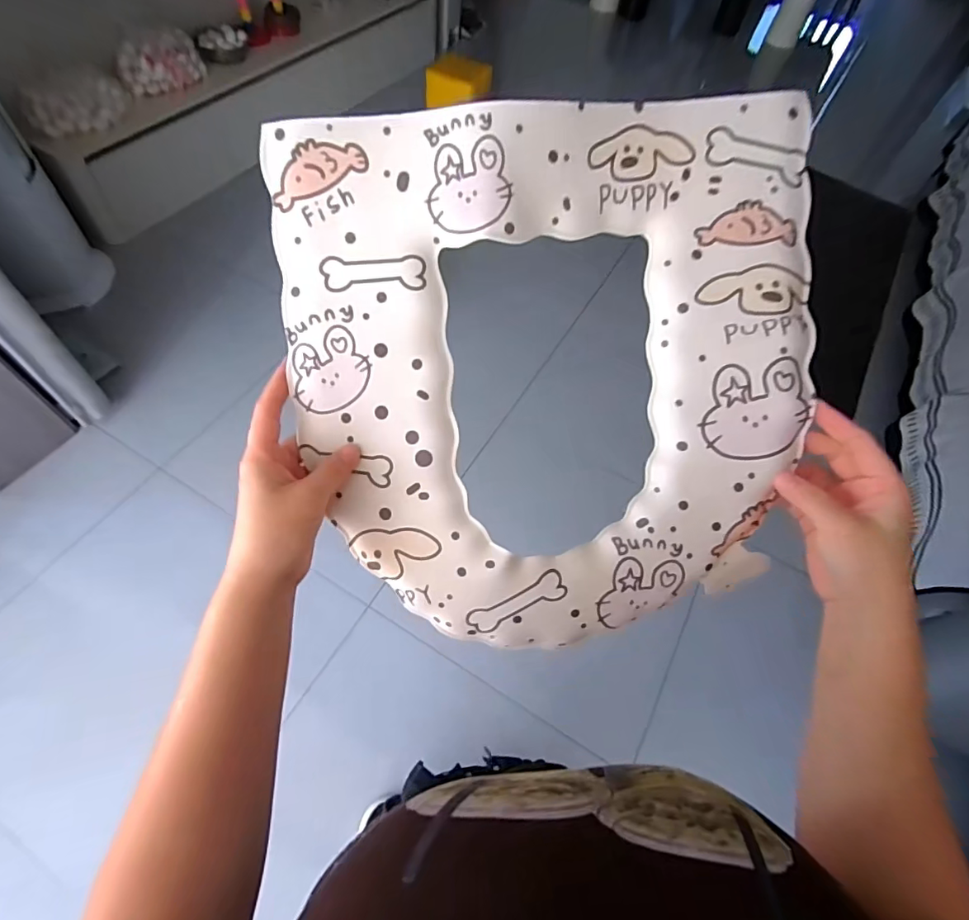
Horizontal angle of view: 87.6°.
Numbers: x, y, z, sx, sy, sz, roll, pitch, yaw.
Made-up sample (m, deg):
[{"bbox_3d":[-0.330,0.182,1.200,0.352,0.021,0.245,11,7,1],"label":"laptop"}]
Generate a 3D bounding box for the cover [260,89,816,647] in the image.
[{"bbox_3d":[0.053,-0.050,0.381,0.379,0.032,0.389,-5,100,-2],"label":"cover"}]

